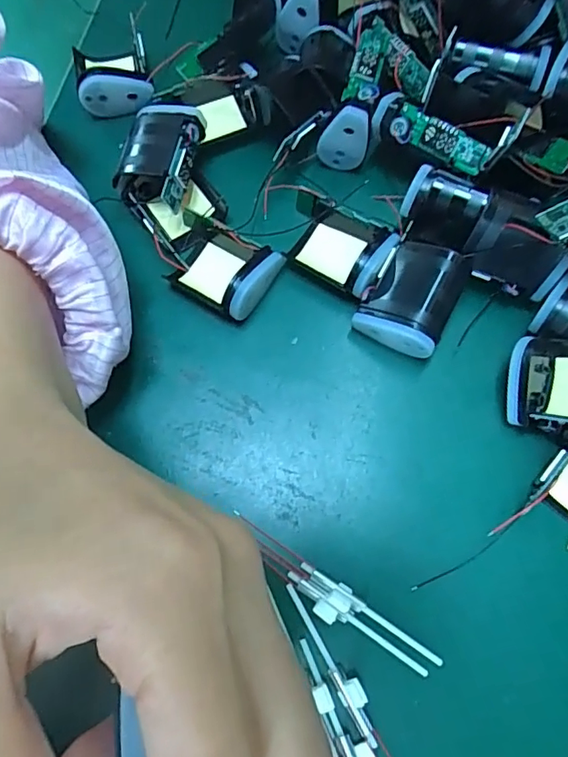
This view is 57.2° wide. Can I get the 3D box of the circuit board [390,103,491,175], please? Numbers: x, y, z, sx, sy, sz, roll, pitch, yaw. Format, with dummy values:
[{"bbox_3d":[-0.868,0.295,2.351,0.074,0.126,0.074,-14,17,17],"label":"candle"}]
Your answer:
[{"bbox_3d":[0.067,-0.103,0.223,0.043,0.006,0.014,30,113,9],"label":"circuit board"}]

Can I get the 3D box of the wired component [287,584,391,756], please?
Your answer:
[{"bbox_3d":[0.026,0.116,0.184,0.008,0.004,0.091,-28,72,-6],"label":"wired component"}]

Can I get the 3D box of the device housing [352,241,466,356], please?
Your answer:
[{"bbox_3d":[0.053,-0.035,0.221,0.033,0.023,0.041,23,74,10],"label":"device housing"}]

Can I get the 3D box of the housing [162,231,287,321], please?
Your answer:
[{"bbox_3d":[-0.026,-0.049,0.229,0.039,0.022,0.034,32,76,12],"label":"housing"}]

